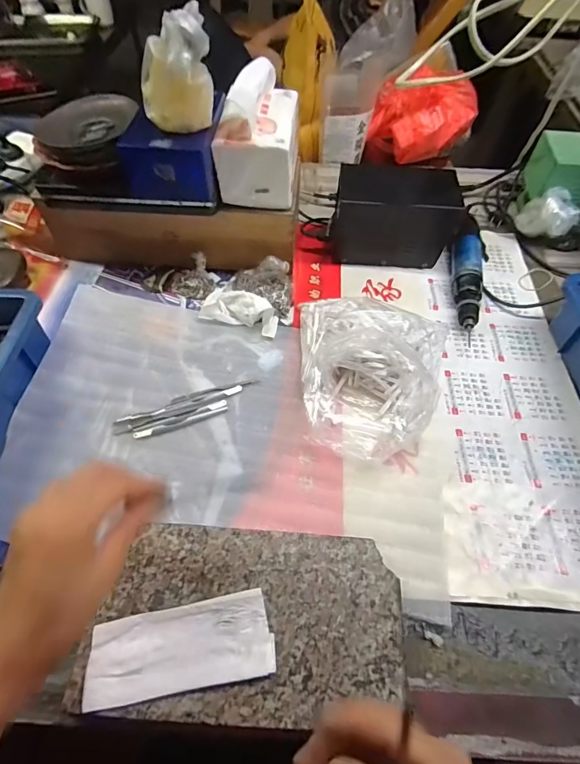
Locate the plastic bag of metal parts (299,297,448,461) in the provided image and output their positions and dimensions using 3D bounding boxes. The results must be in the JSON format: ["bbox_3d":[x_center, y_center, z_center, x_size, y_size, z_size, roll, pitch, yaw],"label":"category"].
[{"bbox_3d":[0.080,-0.018,0.448,0.179,0.071,0.190,16,56,9],"label":"plastic bag of metal parts"}]

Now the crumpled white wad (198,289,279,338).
[{"bbox_3d":[-0.062,-0.093,0.517,0.098,0.038,0.050,13,56,8],"label":"crumpled white wad"}]

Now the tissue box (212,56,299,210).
[{"bbox_3d":[-0.038,-0.301,0.488,0.093,0.114,0.125,2,57,0],"label":"tissue box"}]

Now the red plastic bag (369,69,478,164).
[{"bbox_3d":[0.230,-0.491,0.726,0.154,0.112,0.150,-21,60,-14],"label":"red plastic bag"}]

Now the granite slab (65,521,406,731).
[{"bbox_3d":[-0.033,0.191,0.327,0.237,0.031,0.130,3,54,2],"label":"granite slab"}]

